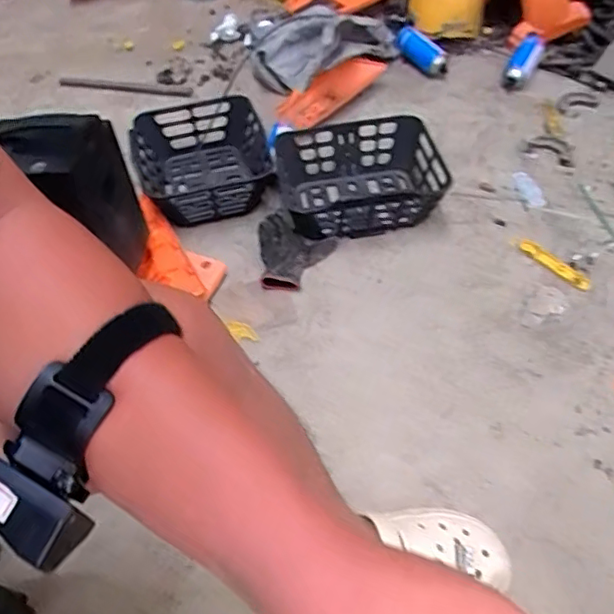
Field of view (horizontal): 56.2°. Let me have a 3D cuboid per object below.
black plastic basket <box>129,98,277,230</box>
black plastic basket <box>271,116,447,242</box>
[{"bbox_3d":[-0.223,-0.316,1.226,0.269,0.111,0.300,-17,51,-10],"label":"black plastic basket"},{"bbox_3d":[0.103,-0.258,1.184,0.312,0.118,0.257,-10,50,-4],"label":"black plastic basket"}]

